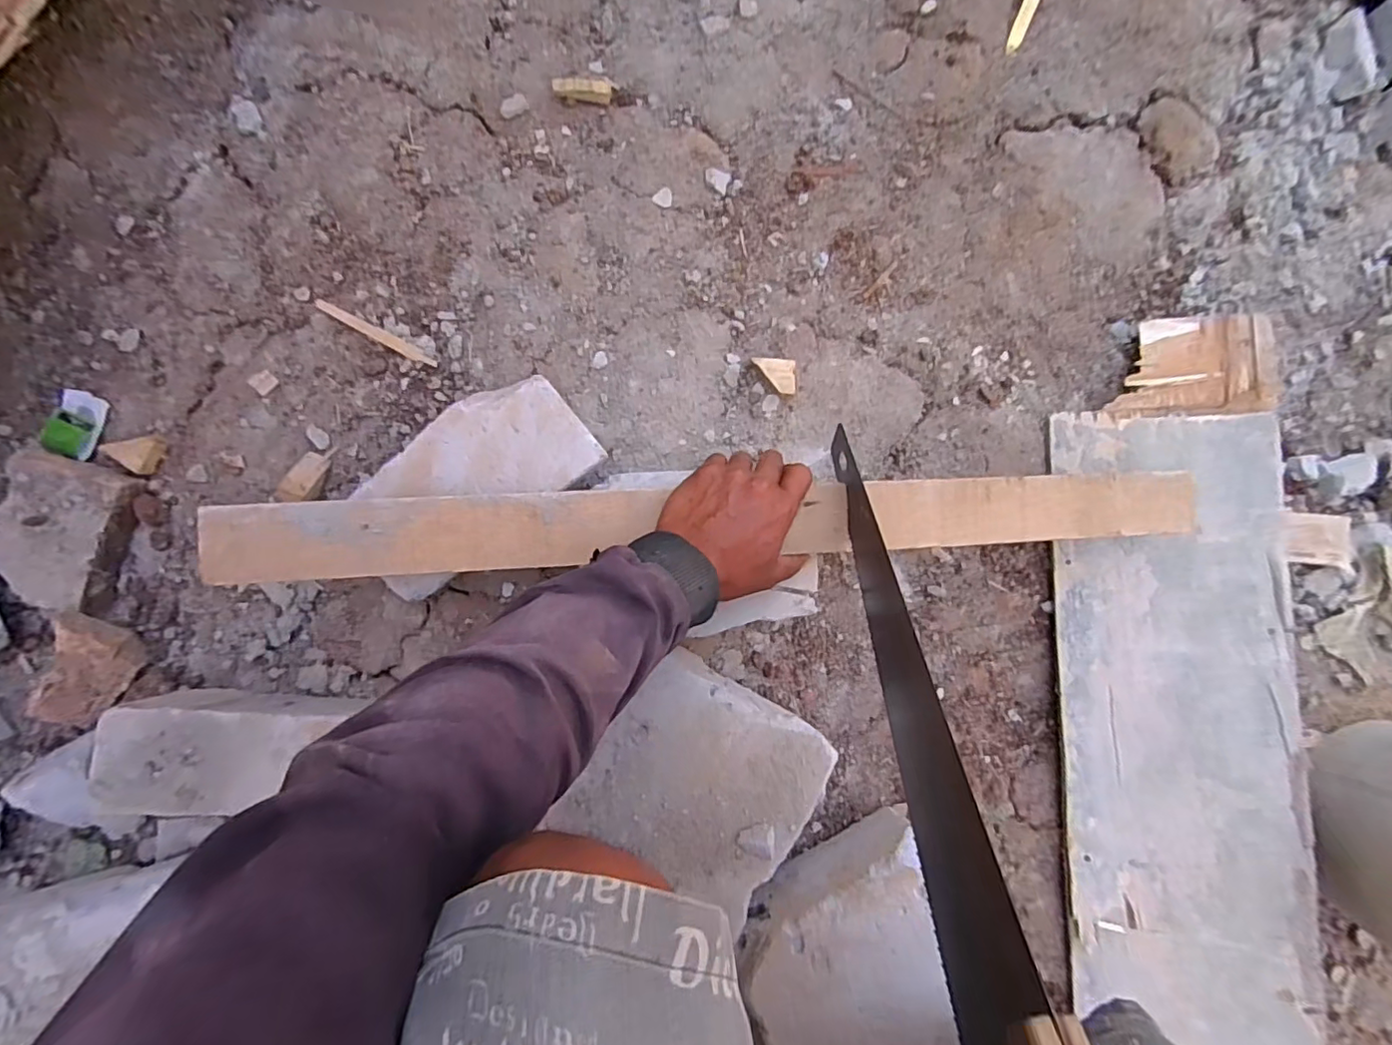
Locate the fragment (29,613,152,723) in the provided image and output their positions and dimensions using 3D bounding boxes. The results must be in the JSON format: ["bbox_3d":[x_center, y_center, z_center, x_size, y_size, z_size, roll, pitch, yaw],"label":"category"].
[{"bbox_3d":[-0.519,0.126,0.503,0.060,0.056,0.094,15,87,-4],"label":"fragment"}]

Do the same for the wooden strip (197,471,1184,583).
[{"bbox_3d":[0.040,-0.001,0.448,0.742,0.016,0.054,-3,88,-8],"label":"wooden strip"}]

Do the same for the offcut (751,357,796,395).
[{"bbox_3d":[0.074,-0.141,0.568,0.041,0.023,0.032,7,87,-4],"label":"offcut"}]

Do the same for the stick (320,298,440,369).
[{"bbox_3d":[-0.295,-0.174,0.542,0.118,0.005,0.011,29,86,-3],"label":"stick"}]

